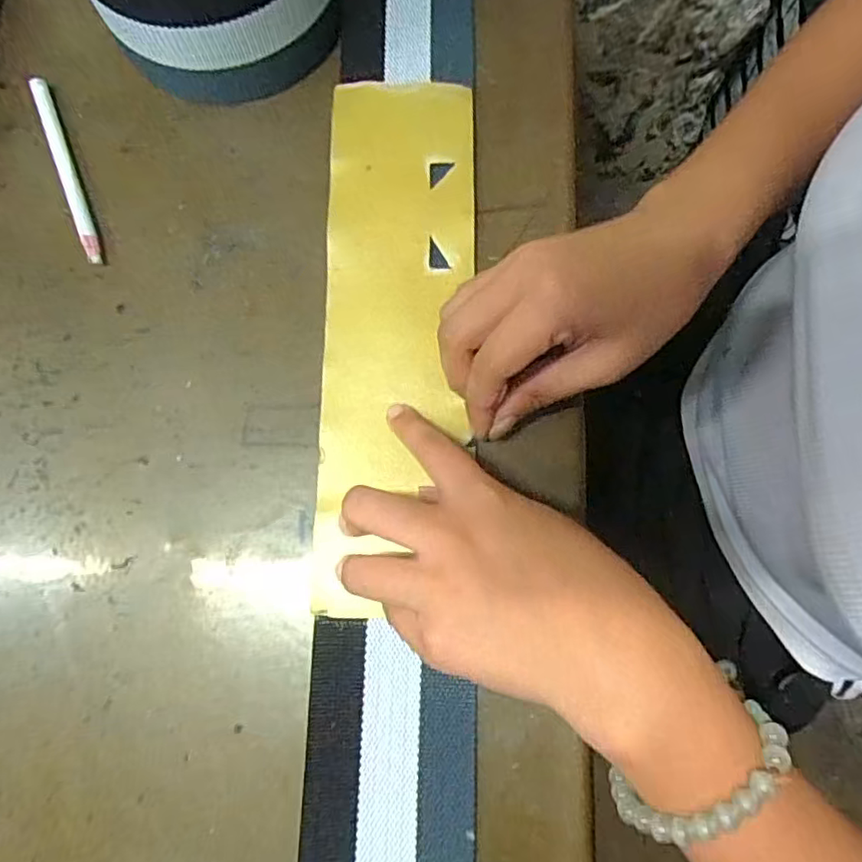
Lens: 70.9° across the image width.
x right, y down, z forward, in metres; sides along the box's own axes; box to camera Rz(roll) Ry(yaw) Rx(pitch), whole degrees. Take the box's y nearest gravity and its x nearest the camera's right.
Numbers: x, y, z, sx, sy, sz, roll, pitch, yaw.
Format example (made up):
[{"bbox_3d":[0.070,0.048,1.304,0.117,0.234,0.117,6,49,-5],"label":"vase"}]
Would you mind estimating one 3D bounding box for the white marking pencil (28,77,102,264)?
[{"bbox_3d":[-0.201,-0.144,0.333,0.010,0.009,0.118,-22,78,-3],"label":"white marking pencil"}]

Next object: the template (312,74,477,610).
[{"bbox_3d":[-0.017,-0.052,0.306,0.072,0.005,0.275,1,80,0],"label":"template"}]

